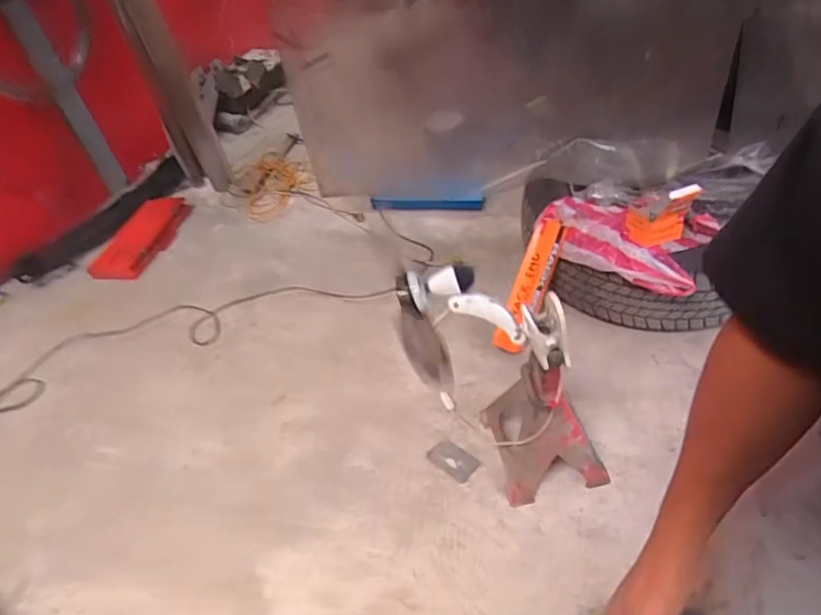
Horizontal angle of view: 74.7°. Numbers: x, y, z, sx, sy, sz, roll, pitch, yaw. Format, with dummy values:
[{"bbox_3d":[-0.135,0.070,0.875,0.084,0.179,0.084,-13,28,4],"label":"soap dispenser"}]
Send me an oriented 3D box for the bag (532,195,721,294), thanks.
[{"bbox_3d":[0.537,-0.180,1.377,0.409,0.103,0.202,22,53,31],"label":"bag"}]

